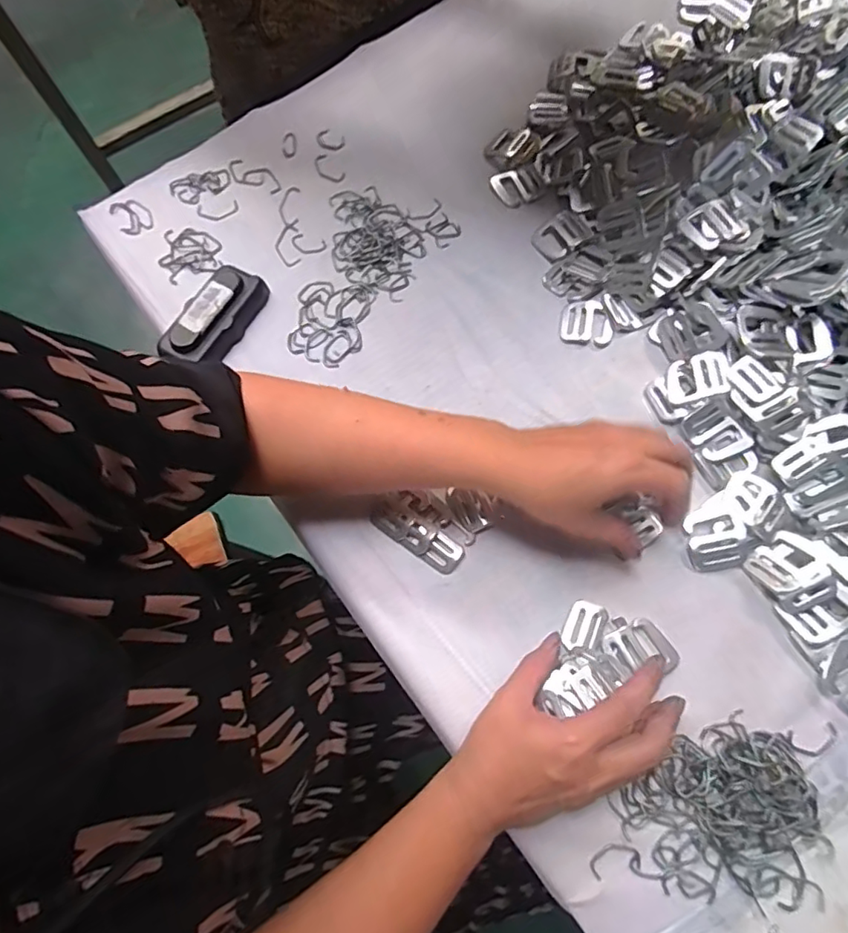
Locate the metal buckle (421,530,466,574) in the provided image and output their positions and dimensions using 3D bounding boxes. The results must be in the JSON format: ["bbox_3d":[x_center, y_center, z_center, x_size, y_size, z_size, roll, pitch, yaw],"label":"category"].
[{"bbox_3d":[0.016,0.064,0.419,0.027,0.004,0.025,34,76,13],"label":"metal buckle"}]

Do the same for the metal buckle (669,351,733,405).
[{"bbox_3d":[0.213,-0.068,0.442,0.044,0.006,0.038,-18,59,37],"label":"metal buckle"}]

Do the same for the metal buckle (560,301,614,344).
[{"bbox_3d":[0.139,-0.124,0.482,0.043,0.004,0.039,6,71,4],"label":"metal buckle"}]

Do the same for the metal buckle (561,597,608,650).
[{"bbox_3d":[0.113,0.111,0.396,0.024,0.004,0.037,25,67,18],"label":"metal buckle"}]

